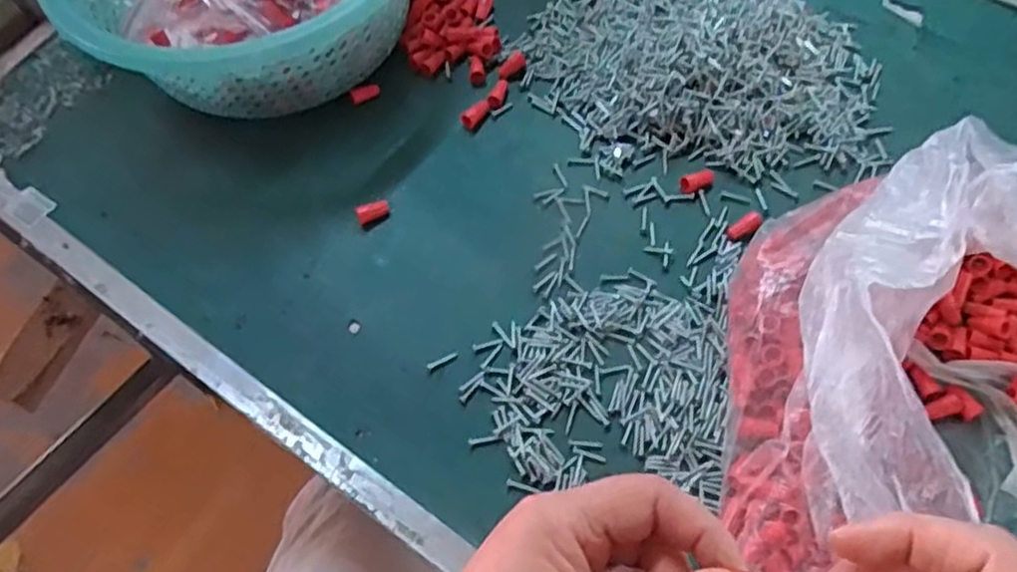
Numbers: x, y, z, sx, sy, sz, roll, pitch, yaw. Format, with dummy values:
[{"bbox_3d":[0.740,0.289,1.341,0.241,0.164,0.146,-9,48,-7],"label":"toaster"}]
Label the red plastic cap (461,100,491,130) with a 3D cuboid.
[{"bbox_3d":[-0.024,-0.128,0.535,0.012,0.013,0.024,37,70,19],"label":"red plastic cap"}]

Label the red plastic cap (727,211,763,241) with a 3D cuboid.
[{"bbox_3d":[0.160,-0.040,0.484,0.025,0.011,0.013,-31,65,-12],"label":"red plastic cap"}]

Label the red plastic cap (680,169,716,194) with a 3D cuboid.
[{"bbox_3d":[0.133,-0.074,0.501,0.027,0.010,0.014,-17,63,-6],"label":"red plastic cap"}]

